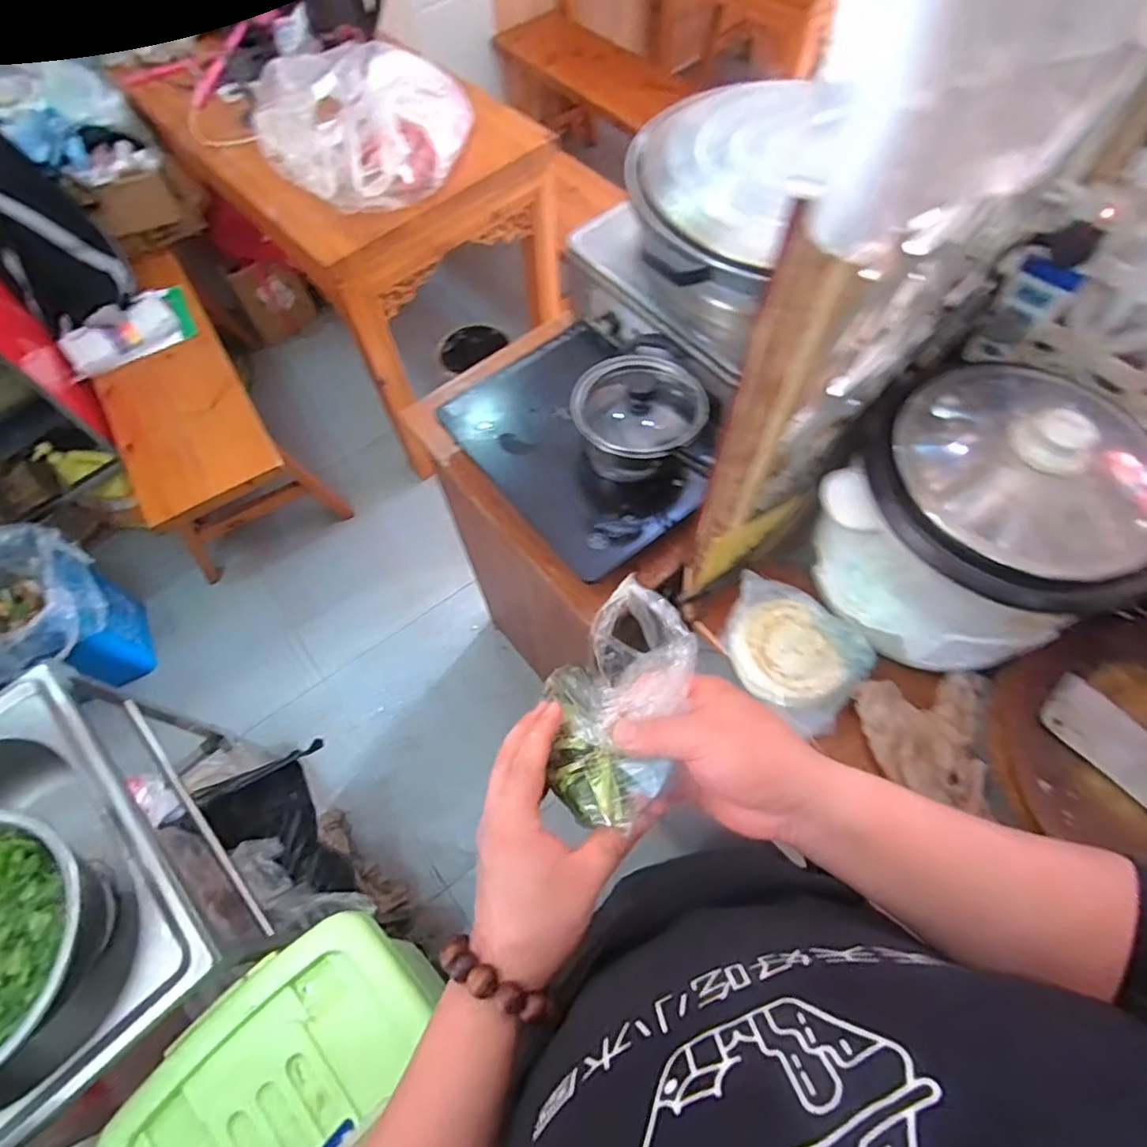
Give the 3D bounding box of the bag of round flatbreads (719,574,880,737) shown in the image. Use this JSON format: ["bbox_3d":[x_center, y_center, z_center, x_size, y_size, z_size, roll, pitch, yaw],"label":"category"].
[{"bbox_3d":[0.239,0.080,0.687,0.170,0.043,0.137,41,71,20],"label":"bag of round flatbreads"}]

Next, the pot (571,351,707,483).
[{"bbox_3d":[0.087,-0.195,0.782,0.161,0.112,0.171,-1,63,2],"label":"pot"}]

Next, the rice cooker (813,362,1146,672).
[{"bbox_3d":[0.410,-0.061,0.621,0.250,0.225,0.247,-37,68,-15],"label":"rice cooker"}]

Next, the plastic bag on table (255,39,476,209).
[{"bbox_3d":[-0.396,-0.892,1.203,0.334,0.154,0.393,33,69,17],"label":"plastic bag on table"}]

